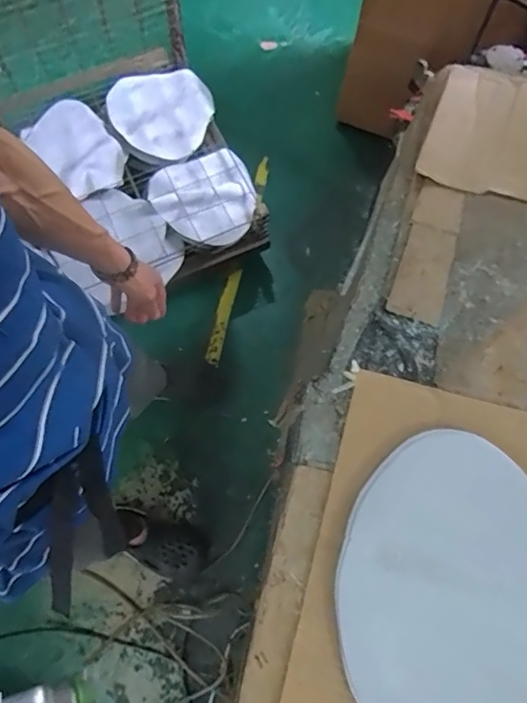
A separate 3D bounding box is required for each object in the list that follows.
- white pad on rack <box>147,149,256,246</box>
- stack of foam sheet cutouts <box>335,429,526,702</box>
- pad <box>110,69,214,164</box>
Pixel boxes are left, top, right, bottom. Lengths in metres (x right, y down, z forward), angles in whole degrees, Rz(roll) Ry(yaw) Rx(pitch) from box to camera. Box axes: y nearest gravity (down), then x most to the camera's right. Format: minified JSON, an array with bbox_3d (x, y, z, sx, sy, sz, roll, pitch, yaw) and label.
[{"bbox_3d":[-0.165,-0.434,1.503,0.286,0.034,0.293,-20,72,-8],"label":"white pad on rack"},{"bbox_3d":[0.246,0.297,0.616,0.350,0.055,0.333,41,74,13],"label":"stack of foam sheet cutouts"},{"bbox_3d":[-0.327,-0.740,1.604,0.321,0.049,0.350,16,70,4],"label":"pad"}]

